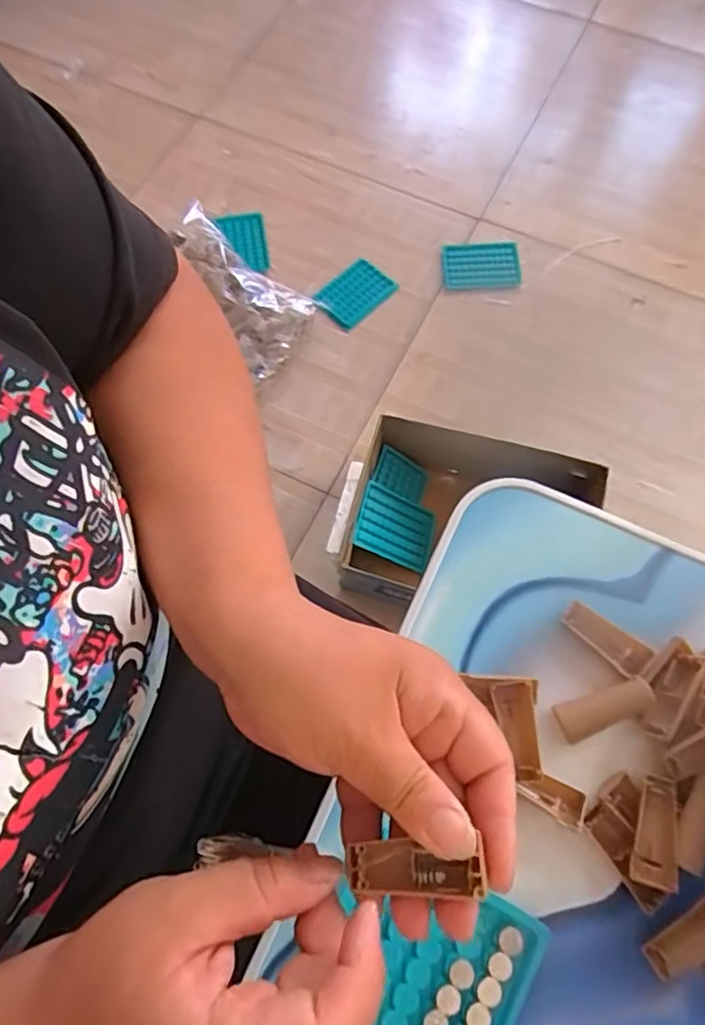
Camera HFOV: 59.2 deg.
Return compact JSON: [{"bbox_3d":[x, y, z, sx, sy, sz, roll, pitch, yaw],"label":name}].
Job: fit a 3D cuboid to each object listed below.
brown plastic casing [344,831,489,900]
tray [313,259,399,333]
[{"bbox_3d":[0.023,0.129,0.224,0.049,0.007,0.017,-7,69,21],"label":"brown plastic casing"},{"bbox_3d":[0.004,-0.378,1.072,0.098,0.015,0.133,42,75,12],"label":"tray"}]

